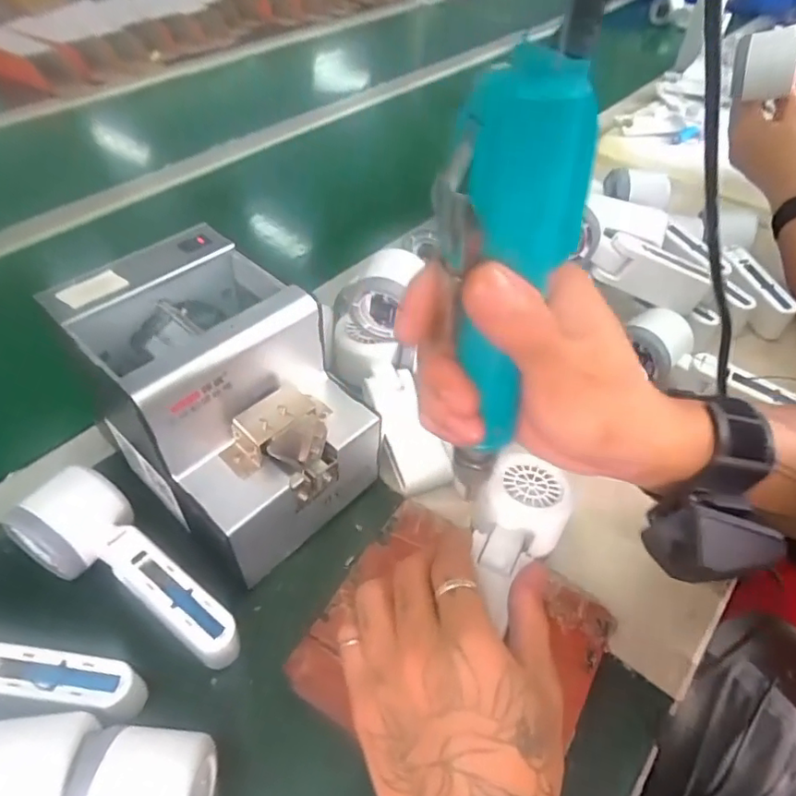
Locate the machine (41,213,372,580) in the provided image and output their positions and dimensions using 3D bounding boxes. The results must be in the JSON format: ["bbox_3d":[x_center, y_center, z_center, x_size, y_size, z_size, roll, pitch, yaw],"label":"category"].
[{"bbox_3d":[-0.112,0.001,0.370,0.164,0.138,0.120,34,55,26],"label":"machine"}]

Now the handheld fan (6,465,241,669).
[{"bbox_3d":[-0.158,0.097,0.336,0.159,0.044,0.056,24,51,18],"label":"handheld fan"}]

